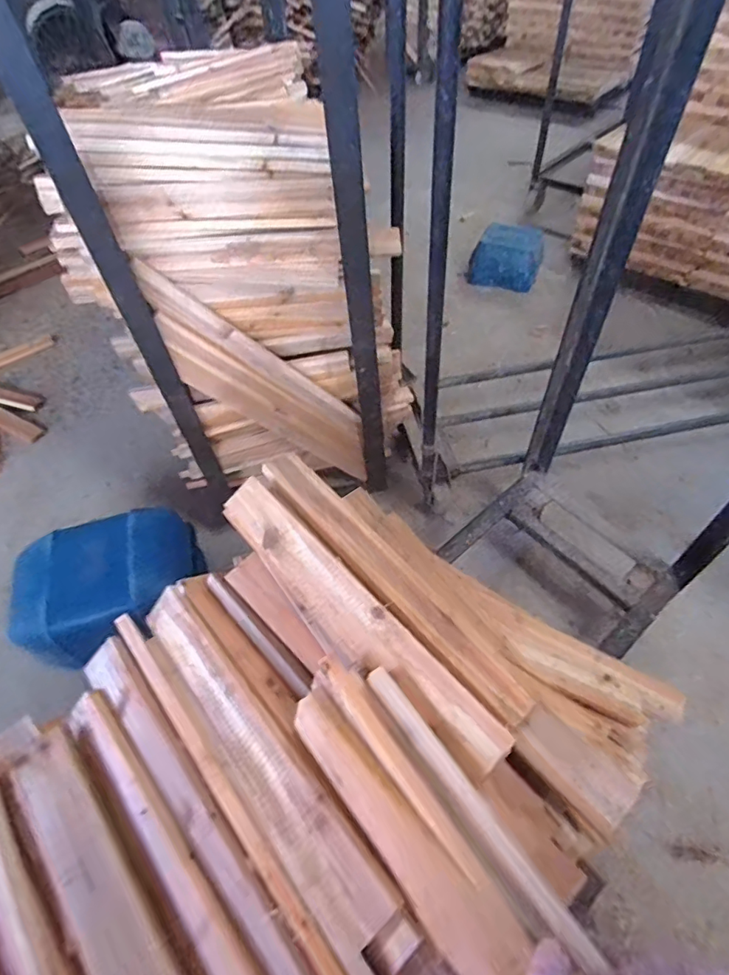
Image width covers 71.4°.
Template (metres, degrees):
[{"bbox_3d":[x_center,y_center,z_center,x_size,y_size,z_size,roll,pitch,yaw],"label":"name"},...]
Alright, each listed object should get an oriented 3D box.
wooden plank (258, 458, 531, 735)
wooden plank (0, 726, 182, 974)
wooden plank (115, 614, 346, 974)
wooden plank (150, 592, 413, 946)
[{"bbox_3d":[0.027,0.112,0.716,0.080,0.036,0.515,-35,57,-20],"label":"wooden plank"},{"bbox_3d":[-0.271,0.485,0.544,0.076,0.027,0.494,-37,58,-21],"label":"wooden plank"},{"bbox_3d":[-0.188,0.337,0.614,0.025,0.022,0.512,-36,57,-21],"label":"wooden plank"},{"bbox_3d":[-0.144,0.298,0.625,0.489,0.020,0.069,39,90,33],"label":"wooden plank"}]

